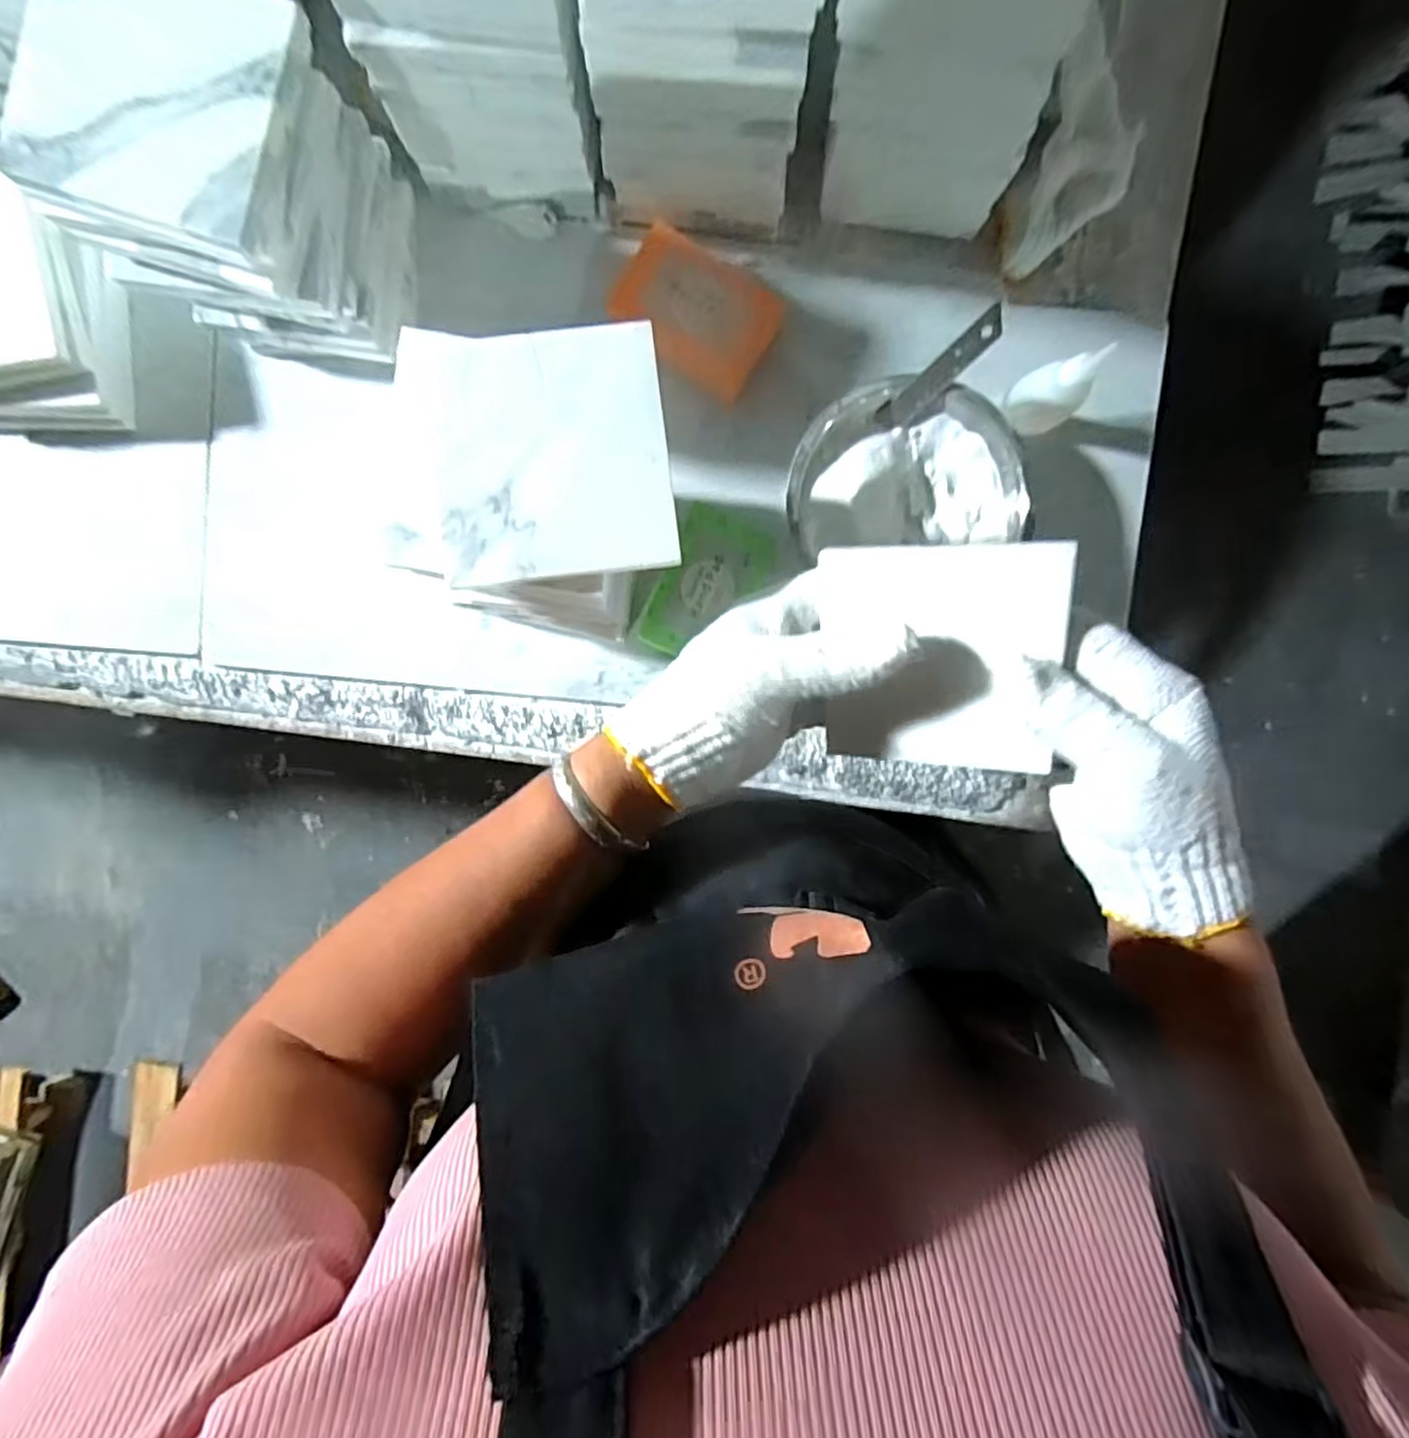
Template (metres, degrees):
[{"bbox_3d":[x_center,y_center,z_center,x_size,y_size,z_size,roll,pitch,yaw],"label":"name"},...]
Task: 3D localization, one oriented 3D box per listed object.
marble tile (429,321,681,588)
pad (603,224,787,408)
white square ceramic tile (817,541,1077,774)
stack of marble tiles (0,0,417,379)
[{"bbox_3d":[-0.064,-0.110,0.287,0.095,0.006,0.098,-7,96,-4],"label":"marble tile"},{"bbox_3d":[-0.006,-0.245,0.414,0.092,0.012,0.064,28,110,-15],"label":"pad"},{"bbox_3d":[0.102,-0.026,0.301,0.098,0.006,0.099,6,115,27],"label":"white square ceramic tile"},{"bbox_3d":[-0.225,-0.260,0.342,0.108,0.137,0.111,10,94,-6],"label":"stack of marble tiles"}]

